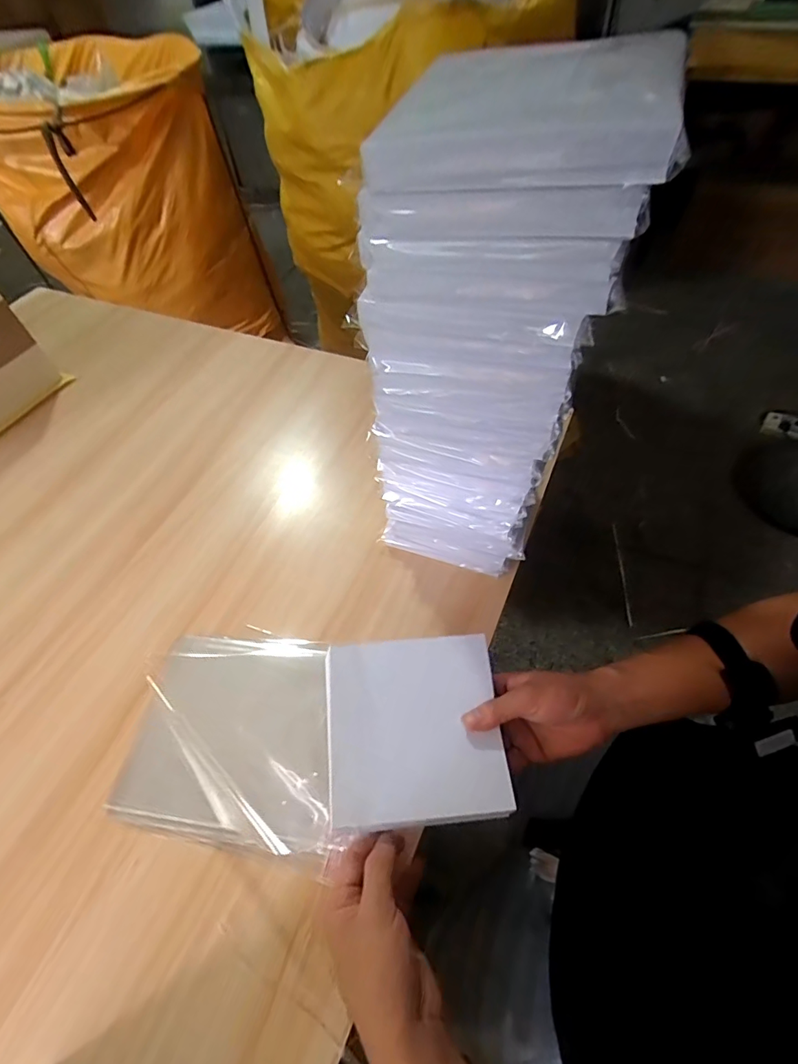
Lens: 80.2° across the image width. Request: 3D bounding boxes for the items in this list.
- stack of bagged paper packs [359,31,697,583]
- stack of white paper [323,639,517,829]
[{"bbox_3d":[0.069,-0.117,0.409,0.169,0.420,0.114,18,58,16],"label":"stack of bagged paper packs"},{"bbox_3d":[0.013,0.169,0.419,0.150,0.008,0.148,-2,61,-6],"label":"stack of white paper"}]

